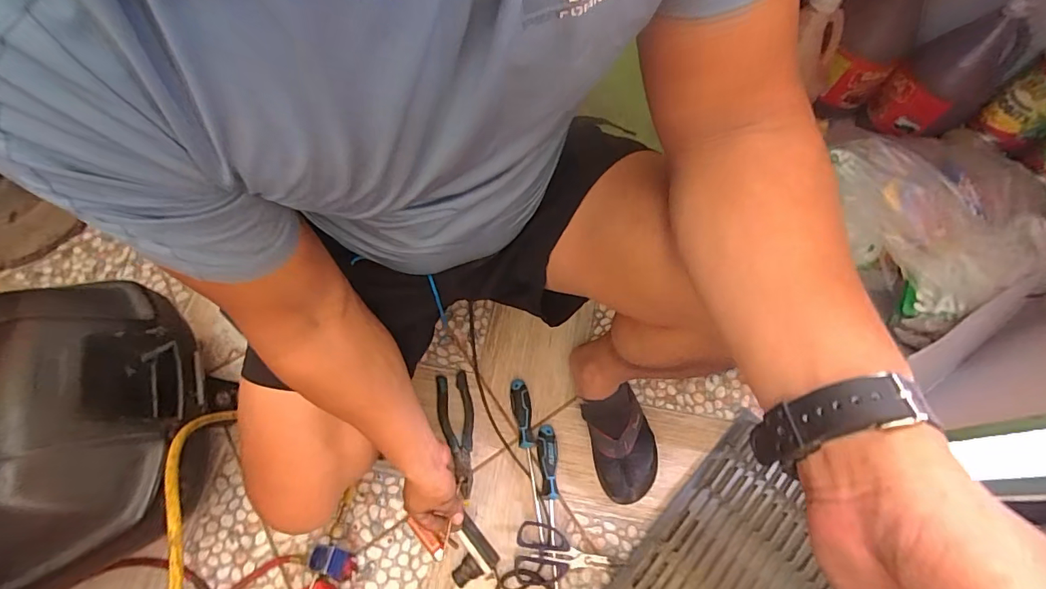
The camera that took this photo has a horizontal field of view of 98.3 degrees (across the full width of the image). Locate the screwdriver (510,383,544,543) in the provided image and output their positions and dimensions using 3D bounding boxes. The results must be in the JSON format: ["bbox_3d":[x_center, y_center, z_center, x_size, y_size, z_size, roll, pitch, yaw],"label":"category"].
[{"bbox_3d":[0.008,0.261,0.736,0.033,0.033,0.247,-7,65,-5],"label":"screwdriver"}]

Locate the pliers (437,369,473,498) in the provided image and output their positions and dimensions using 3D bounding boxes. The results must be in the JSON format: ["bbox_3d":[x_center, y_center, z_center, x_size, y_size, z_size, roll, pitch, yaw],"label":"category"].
[{"bbox_3d":[-0.109,0.229,0.757,0.057,0.013,0.197,-9,65,-6],"label":"pliers"}]

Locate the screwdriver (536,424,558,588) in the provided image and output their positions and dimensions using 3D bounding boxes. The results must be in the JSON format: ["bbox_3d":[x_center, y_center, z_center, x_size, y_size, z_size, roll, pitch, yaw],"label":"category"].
[{"bbox_3d":[0.040,0.332,0.703,0.030,0.030,0.250,0,65,-2],"label":"screwdriver"}]

